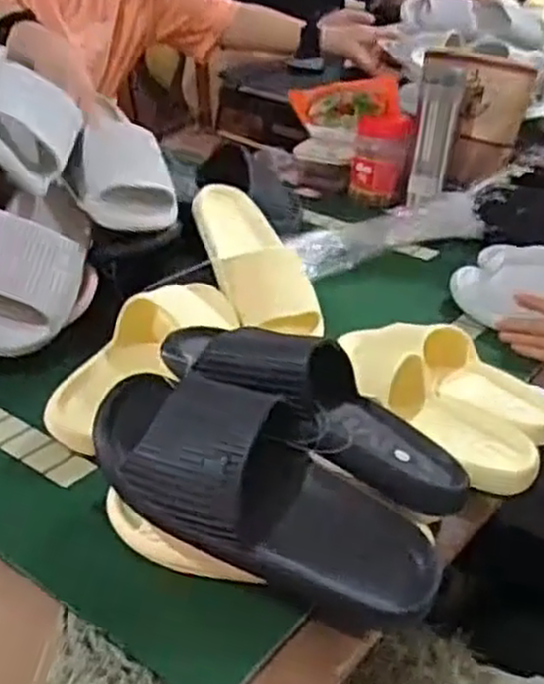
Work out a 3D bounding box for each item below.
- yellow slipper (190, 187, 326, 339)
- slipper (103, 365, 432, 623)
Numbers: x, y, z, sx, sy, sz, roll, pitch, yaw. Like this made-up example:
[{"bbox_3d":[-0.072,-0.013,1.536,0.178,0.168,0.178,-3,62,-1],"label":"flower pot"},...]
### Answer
[{"bbox_3d":[-0.025,-0.108,0.926,0.099,0.083,0.230,-12,54,-21],"label":"yellow slipper"},{"bbox_3d":[-0.004,0.100,0.563,0.268,0.096,0.090,29,37,6],"label":"slipper"}]

